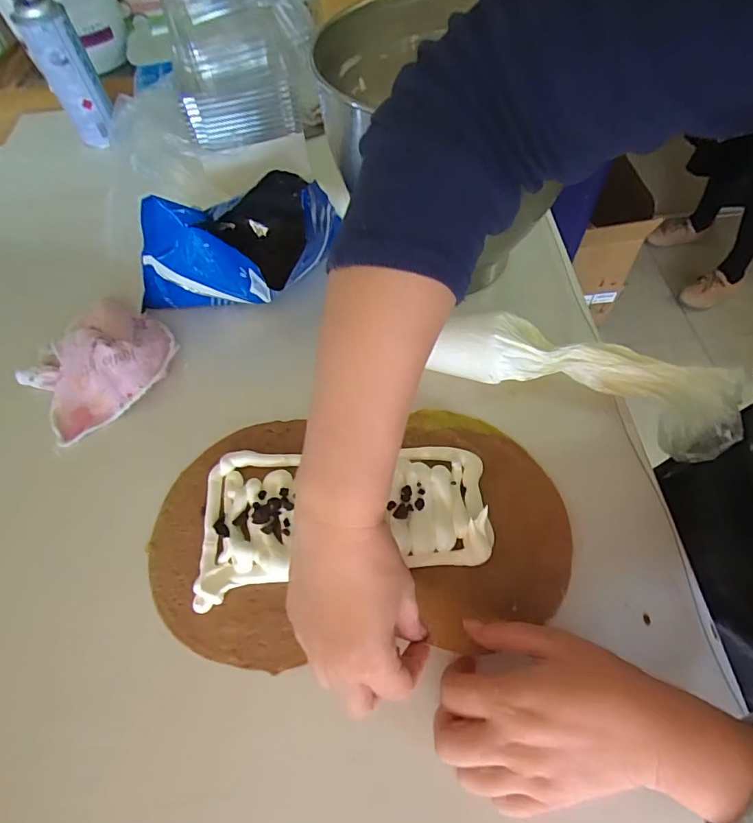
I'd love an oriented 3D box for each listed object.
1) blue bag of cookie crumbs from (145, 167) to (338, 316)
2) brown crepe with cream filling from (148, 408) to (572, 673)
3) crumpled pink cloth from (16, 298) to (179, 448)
[{"bbox_3d":[-0.150,-0.187,0.497,0.182,0.108,0.140,7,60,8],"label":"blue bag of cookie crumbs"},{"bbox_3d":[-0.019,0.091,0.386,0.332,0.024,0.198,-5,59,3],"label":"brown crepe with cream filling"},{"bbox_3d":[-0.283,-0.056,0.474,0.140,0.044,0.132,-38,64,-18],"label":"crumpled pink cloth"}]

